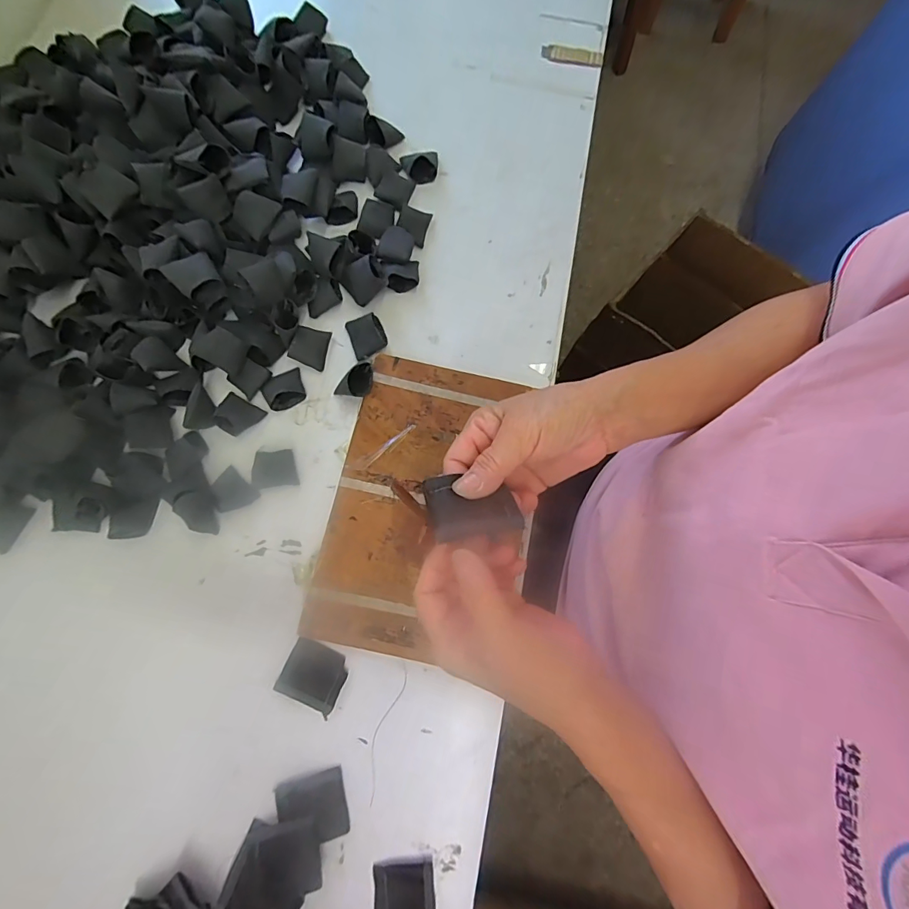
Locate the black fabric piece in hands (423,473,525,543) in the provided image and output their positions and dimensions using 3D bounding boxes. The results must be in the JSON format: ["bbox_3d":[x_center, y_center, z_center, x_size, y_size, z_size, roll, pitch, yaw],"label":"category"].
[{"bbox_3d":[0.010,0.029,0.270,0.054,0.006,0.045,-9,52,-10],"label":"black fabric piece in hands"}]

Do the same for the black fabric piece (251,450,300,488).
[{"bbox_3d":[-0.173,0.013,0.424,0.041,0.007,0.034,-5,77,-3],"label":"black fabric piece"}]

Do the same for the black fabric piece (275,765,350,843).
[{"bbox_3d":[-0.116,0.292,0.362,0.055,0.004,0.049,-16,78,-5],"label":"black fabric piece"}]

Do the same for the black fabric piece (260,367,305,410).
[{"bbox_3d":[-0.169,-0.066,0.433,0.040,0.020,0.036,-29,79,-8],"label":"black fabric piece"}]

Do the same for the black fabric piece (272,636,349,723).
[{"bbox_3d":[-0.122,0.192,0.383,0.052,0.004,0.049,24,77,4],"label":"black fabric piece"}]

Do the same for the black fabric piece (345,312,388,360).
[{"bbox_3d":[-0.089,-0.122,0.454,0.036,0.017,0.045,-22,78,-6],"label":"black fabric piece"}]

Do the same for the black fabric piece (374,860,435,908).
[{"bbox_3d":[-0.040,0.356,0.347,0.047,0.013,0.054,-4,77,-2],"label":"black fabric piece"}]

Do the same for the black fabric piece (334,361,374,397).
[{"bbox_3d":[-0.100,-0.072,0.436,0.038,0.032,0.033,11,77,1],"label":"black fabric piece"}]

